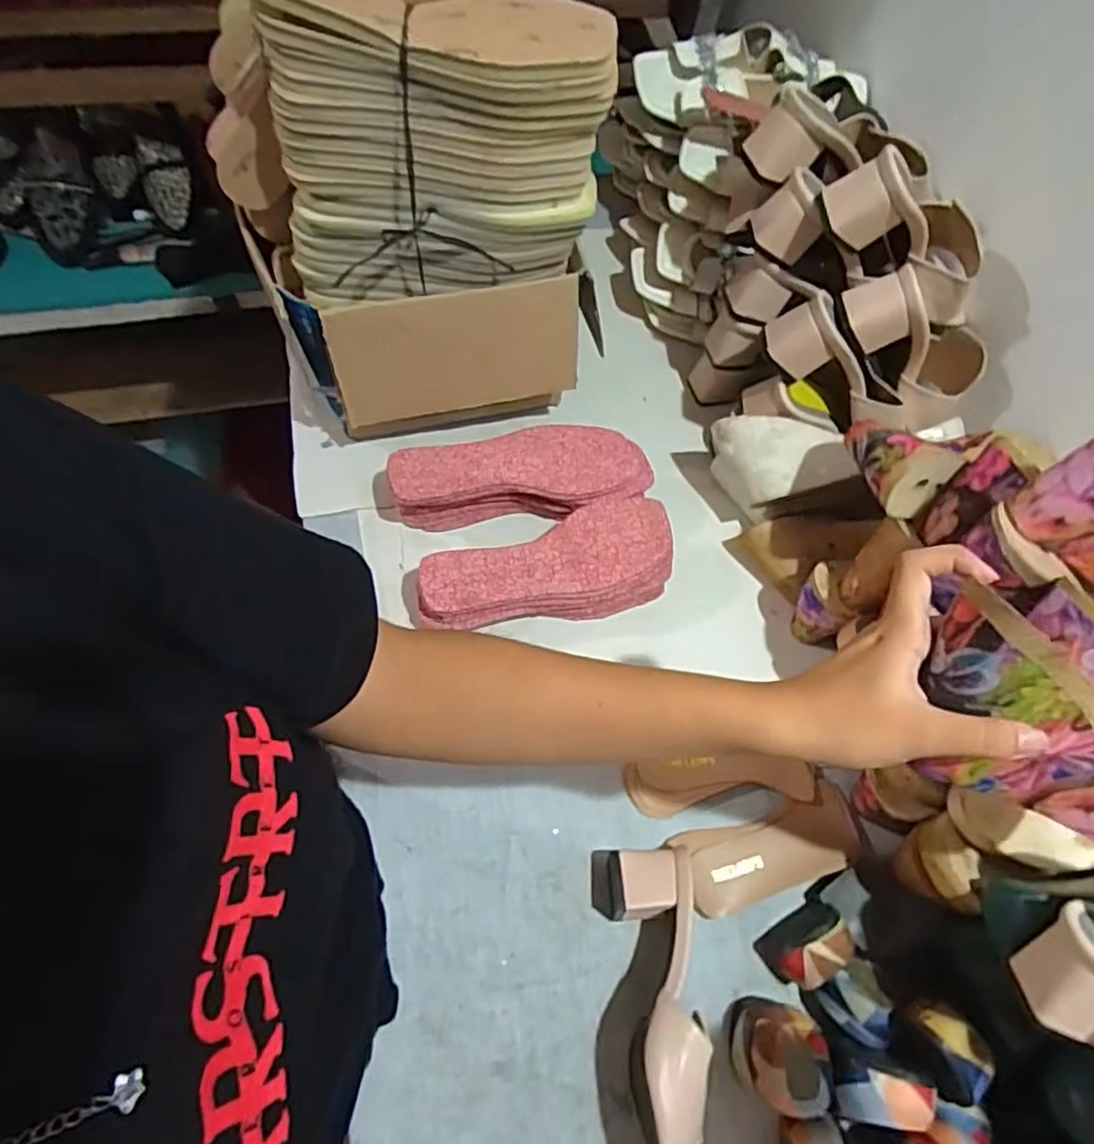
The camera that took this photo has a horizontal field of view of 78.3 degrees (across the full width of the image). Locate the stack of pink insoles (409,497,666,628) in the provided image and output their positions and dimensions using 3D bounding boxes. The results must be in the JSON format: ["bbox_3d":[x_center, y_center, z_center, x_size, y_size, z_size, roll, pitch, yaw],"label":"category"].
[{"bbox_3d":[-0.001,0.005,0.651,0.249,0.071,0.091,-16,67,-14],"label":"stack of pink insoles"}]

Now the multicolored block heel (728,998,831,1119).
[{"bbox_3d":[0.172,0.356,0.499,0.053,0.072,0.066,18,63,1],"label":"multicolored block heel"}]

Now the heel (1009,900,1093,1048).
[{"bbox_3d":[0.311,0.235,0.390,0.050,0.059,0.056,18,24,-29],"label":"heel"}]

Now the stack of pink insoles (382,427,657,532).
[{"bbox_3d":[-0.029,-0.097,0.689,0.258,0.068,0.092,-3,64,-10],"label":"stack of pink insoles"}]

